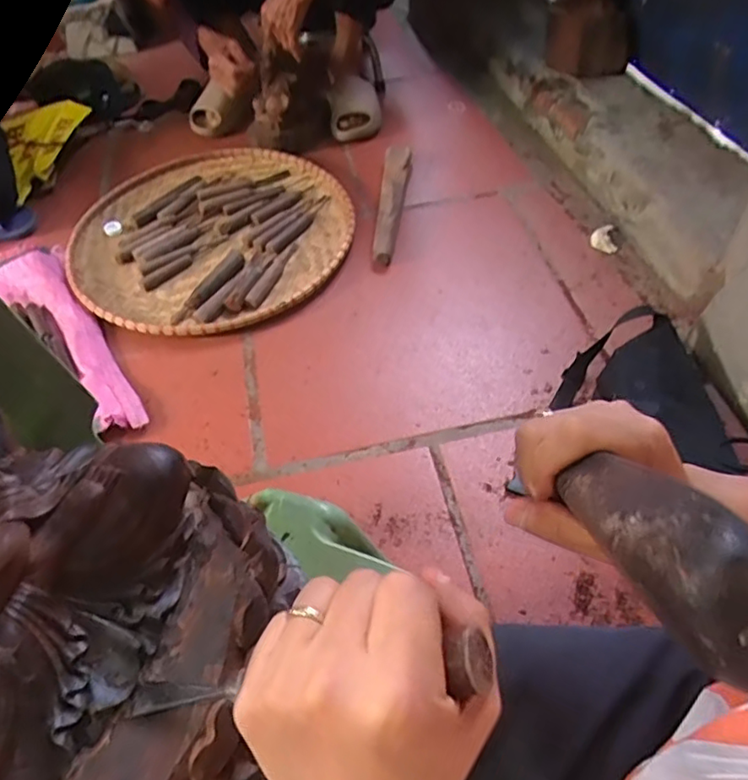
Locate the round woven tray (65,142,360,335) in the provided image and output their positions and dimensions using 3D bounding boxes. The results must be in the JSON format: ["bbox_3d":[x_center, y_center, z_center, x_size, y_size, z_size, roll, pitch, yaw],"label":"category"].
[{"bbox_3d":[-0.282,-0.278,1.041,0.463,0.023,0.456,0,55,0],"label":"round woven tray"}]

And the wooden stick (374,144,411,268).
[{"bbox_3d":[0.032,-0.336,1.061,0.046,0.047,0.298,3,52,8],"label":"wooden stick"}]

